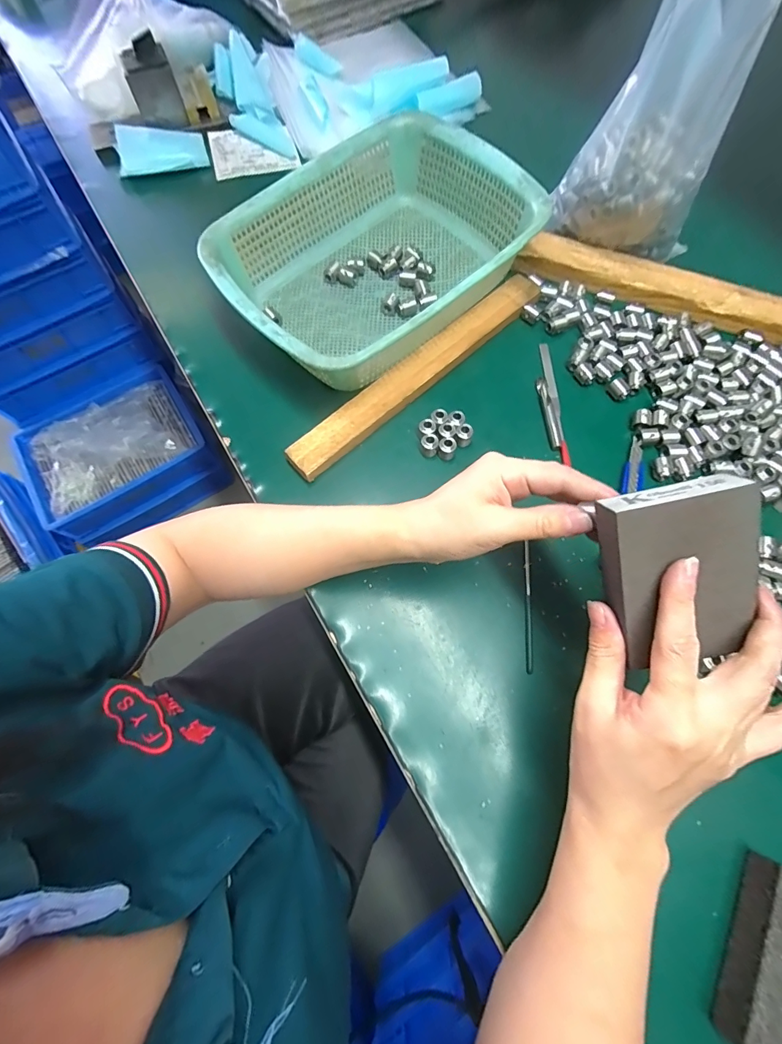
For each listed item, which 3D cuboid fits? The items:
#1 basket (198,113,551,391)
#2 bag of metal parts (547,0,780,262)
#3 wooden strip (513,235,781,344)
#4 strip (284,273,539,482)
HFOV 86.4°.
[{"bbox_3d":[-0.014,-0.263,0.420,0.291,0.075,0.217,-39,74,-12],"label":"basket"},{"bbox_3d":[0.237,-0.340,0.368,0.147,0.211,0.060,21,72,9],"label":"bag of metal parts"},{"bbox_3d":[0.348,-0.222,0.428,0.429,0.015,0.045,22,73,9],"label":"wooden strip"},{"bbox_3d":[0.031,-0.153,0.412,0.318,0.015,0.035,-42,75,-12],"label":"strip"}]

